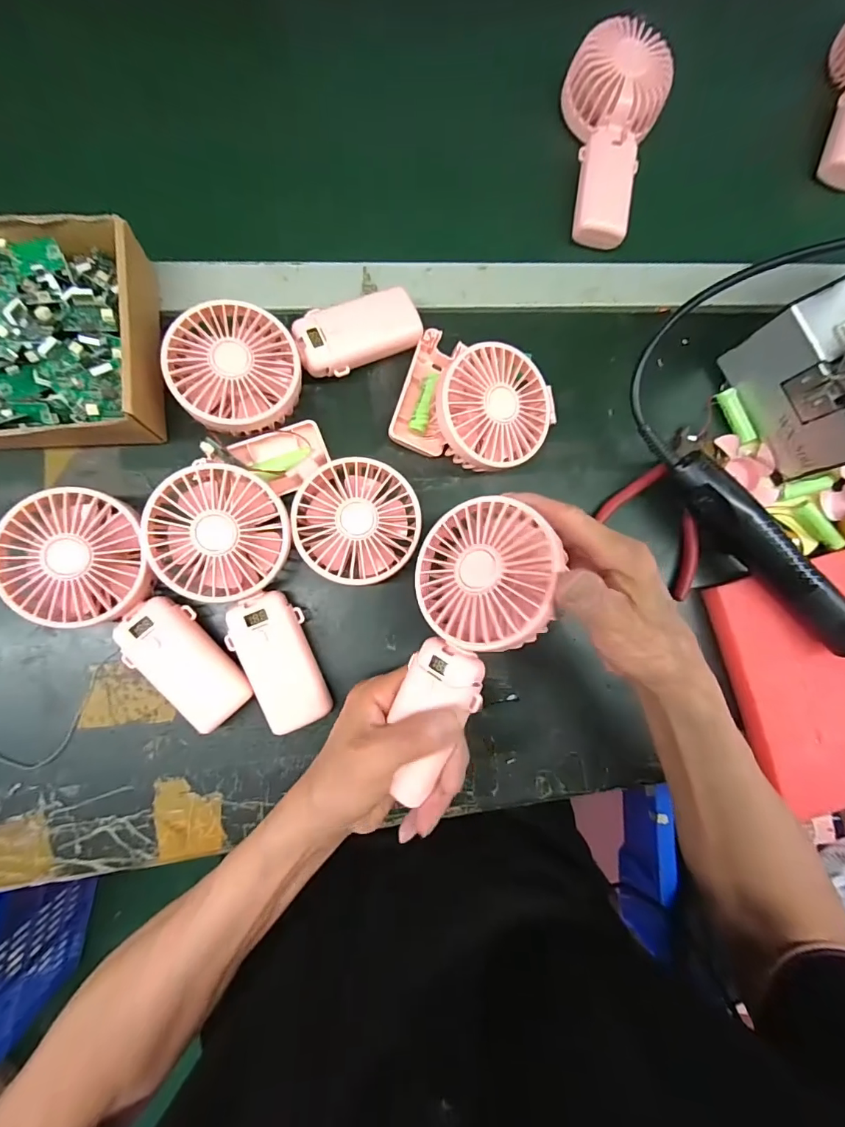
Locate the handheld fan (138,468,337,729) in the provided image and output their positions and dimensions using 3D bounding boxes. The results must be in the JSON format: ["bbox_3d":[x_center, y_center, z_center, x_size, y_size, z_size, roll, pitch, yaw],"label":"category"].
[{"bbox_3d":[-0.109,0.025,0.312,0.088,0.053,0.177,-32,90,-8],"label":"handheld fan"}]

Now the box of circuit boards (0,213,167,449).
[{"bbox_3d":[-0.271,-0.150,0.313,0.177,0.053,0.152,-7,86,-7],"label":"box of circuit boards"}]

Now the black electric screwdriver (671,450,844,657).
[{"bbox_3d":[0.277,-0.001,0.357,0.036,0.032,0.215,-41,90,-9],"label":"black electric screwdriver"}]

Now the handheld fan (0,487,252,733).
[{"bbox_3d":[-0.187,0.029,0.306,0.180,0.045,0.087,40,82,-2],"label":"handheld fan"}]

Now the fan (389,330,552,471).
[{"bbox_3d":[0.039,-0.118,0.344,0.113,0.053,0.090,27,83,-4],"label":"fan"}]

